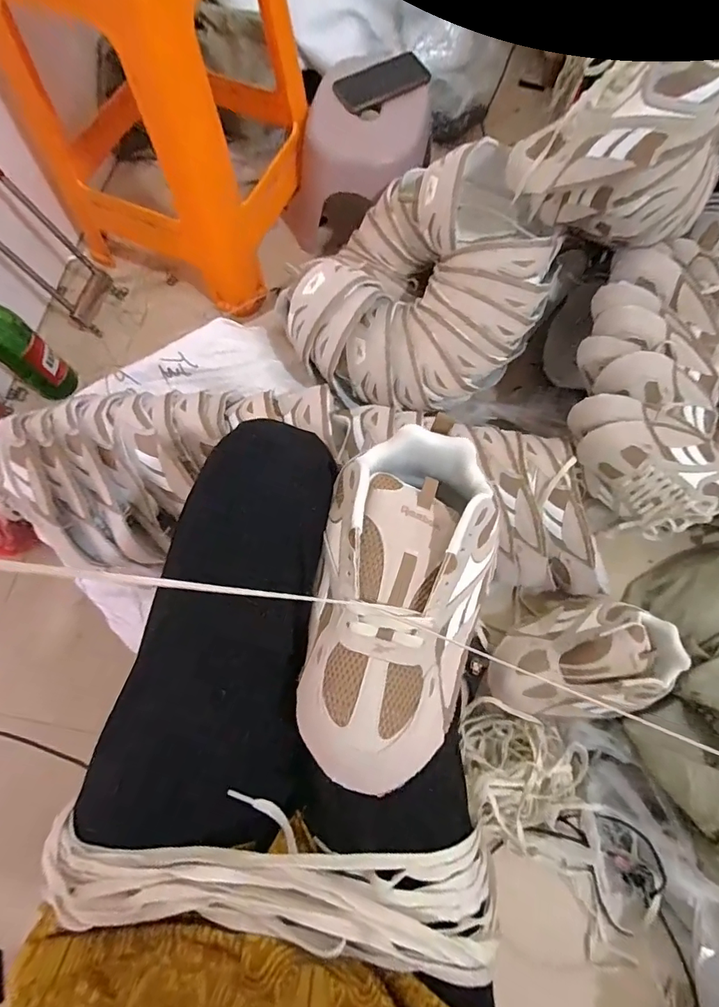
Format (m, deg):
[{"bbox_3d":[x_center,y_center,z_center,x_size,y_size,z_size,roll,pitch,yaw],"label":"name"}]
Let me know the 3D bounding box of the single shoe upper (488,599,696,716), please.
[{"bbox_3d":[0.306,0.194,0.602,0.252,0.082,0.146,-2,73,-1],"label":"single shoe upper"}]

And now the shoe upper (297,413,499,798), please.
[{"bbox_3d":[0.031,0.061,0.322,0.122,0.062,0.249,14,73,4],"label":"shoe upper"}]

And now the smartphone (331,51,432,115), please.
[{"bbox_3d":[0.037,-0.743,0.803,0.162,0.010,0.078,-22,81,0],"label":"smartphone"}]

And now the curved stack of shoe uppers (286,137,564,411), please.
[{"bbox_3d":[0.107,-0.333,0.682,0.322,0.134,0.395,22,74,7],"label":"curved stack of shoe uppers"}]

